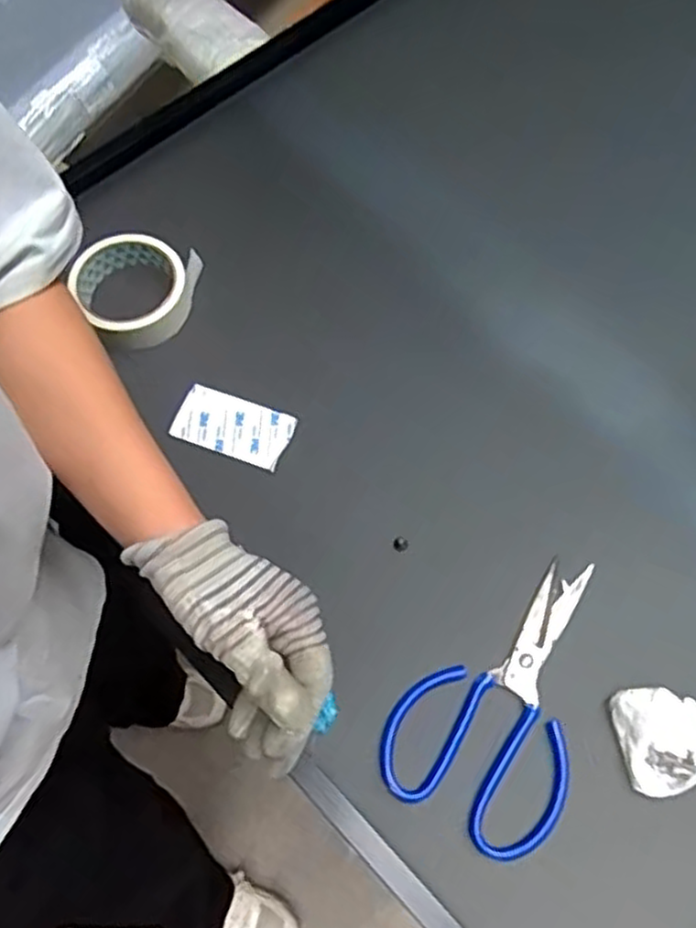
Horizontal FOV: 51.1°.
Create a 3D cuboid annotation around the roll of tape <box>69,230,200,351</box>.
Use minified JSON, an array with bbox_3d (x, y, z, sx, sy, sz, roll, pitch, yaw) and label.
[{"bbox_3d":[-0.167,-0.144,0.591,0.104,0.048,0.086,-21,69,-9],"label":"roll of tape"}]

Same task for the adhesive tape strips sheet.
[{"bbox_3d":[-0.089,-0.029,0.563,0.088,0.005,0.047,21,73,5],"label":"adhesive tape strips sheet"}]

